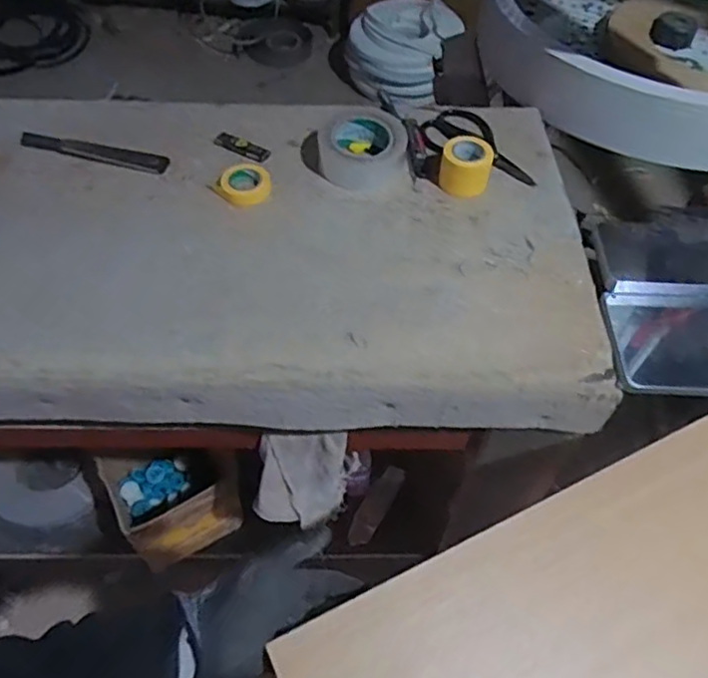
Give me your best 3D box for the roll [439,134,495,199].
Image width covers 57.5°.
[{"bbox_3d":[0.149,-0.229,0.852,0.064,0.053,0.066,2,54,-3],"label":"roll"}]

